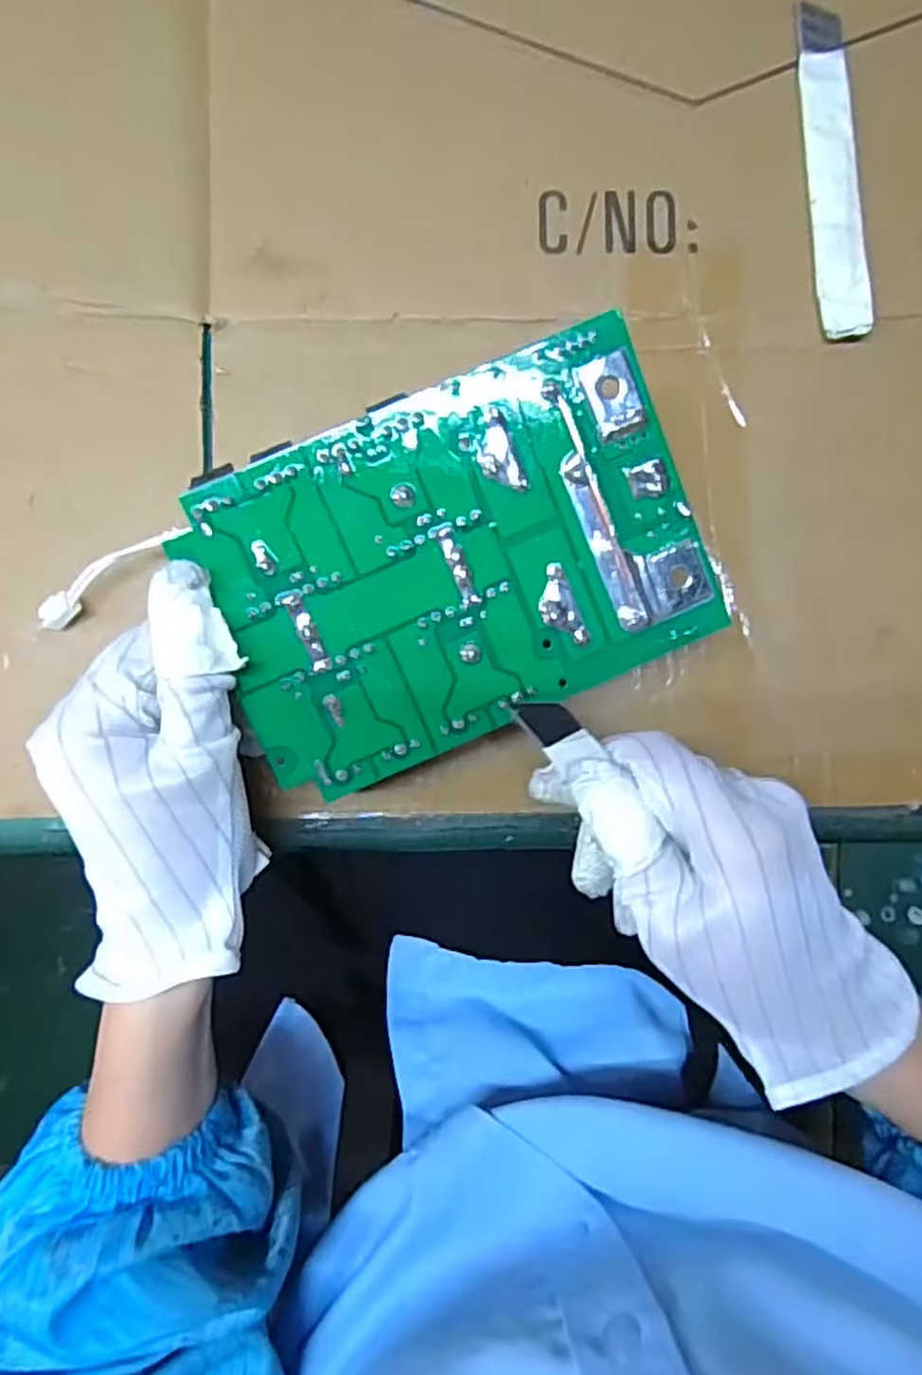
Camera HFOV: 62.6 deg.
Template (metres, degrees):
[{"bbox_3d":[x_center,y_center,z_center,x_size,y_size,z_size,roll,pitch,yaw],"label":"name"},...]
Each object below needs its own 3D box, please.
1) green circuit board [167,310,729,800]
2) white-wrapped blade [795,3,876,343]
[{"bbox_3d":[-0.001,-0.041,0.254,0.160,0.020,0.108,-22,90,-2],"label":"green circuit board"},{"bbox_3d":[0.151,-0.209,0.308,0.021,0.008,0.137,-4,89,-2],"label":"white-wrapped blade"}]

